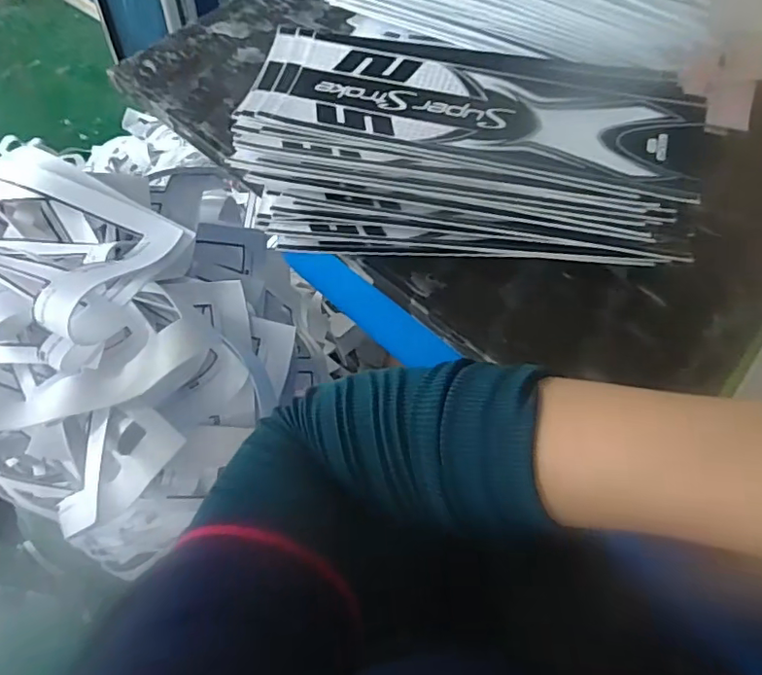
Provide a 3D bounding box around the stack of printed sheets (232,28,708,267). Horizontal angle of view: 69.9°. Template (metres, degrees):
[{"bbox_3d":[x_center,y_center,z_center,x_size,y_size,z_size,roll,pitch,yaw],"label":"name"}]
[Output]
[{"bbox_3d":[0.056,-0.125,0.376,0.298,0.070,0.133,8,60,5],"label":"stack of printed sheets"}]

